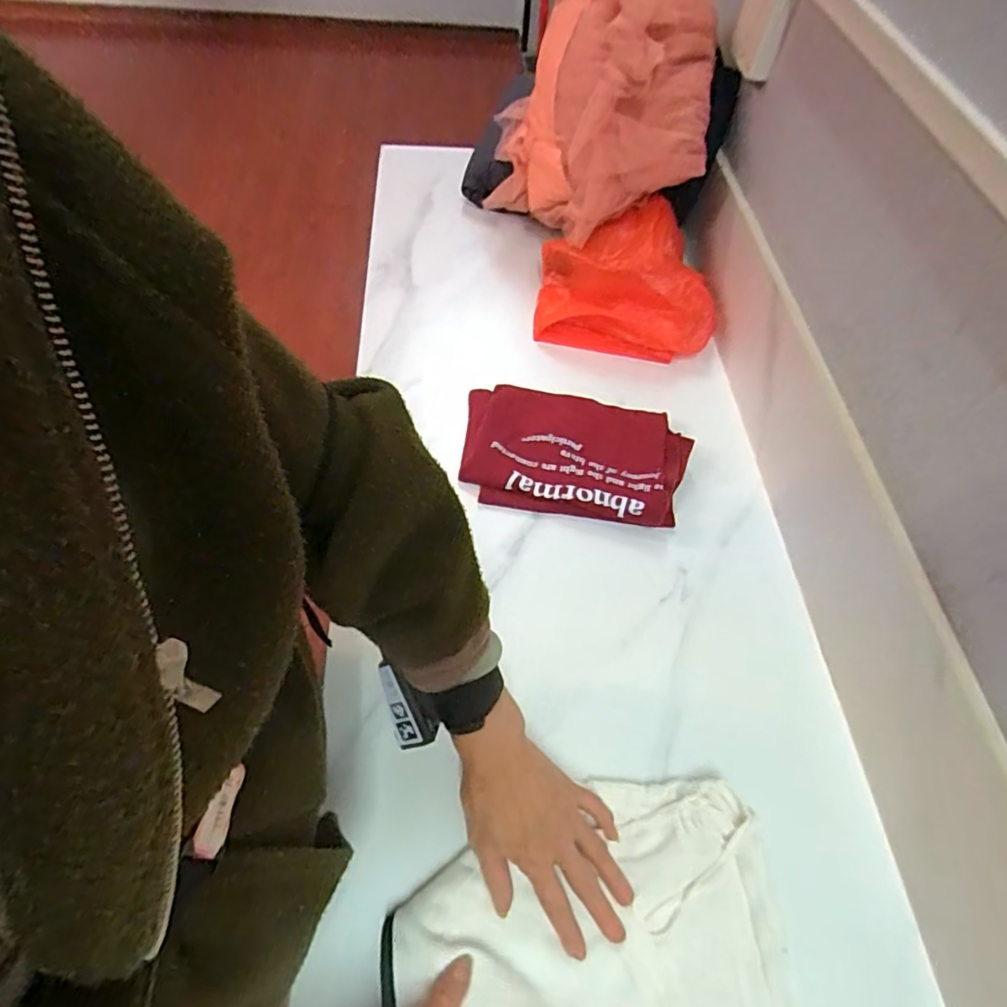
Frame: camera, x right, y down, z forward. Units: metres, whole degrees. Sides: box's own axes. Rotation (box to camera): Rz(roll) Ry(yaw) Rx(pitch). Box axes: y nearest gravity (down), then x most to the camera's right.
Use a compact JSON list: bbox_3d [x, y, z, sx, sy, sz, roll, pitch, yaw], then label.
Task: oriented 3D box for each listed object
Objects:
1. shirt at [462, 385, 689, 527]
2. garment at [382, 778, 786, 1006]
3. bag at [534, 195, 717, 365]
[{"bbox_3d":[0.079,-0.062,0.648,0.249,0.028,0.163,12,60,3],"label":"shirt"},{"bbox_3d":[0.059,0.301,0.416,0.280,0.029,0.159,0,61,-7],"label":"garment"},{"bbox_3d":[0.163,-0.292,0.736,0.230,0.125,0.132,9,60,1],"label":"bag"}]

